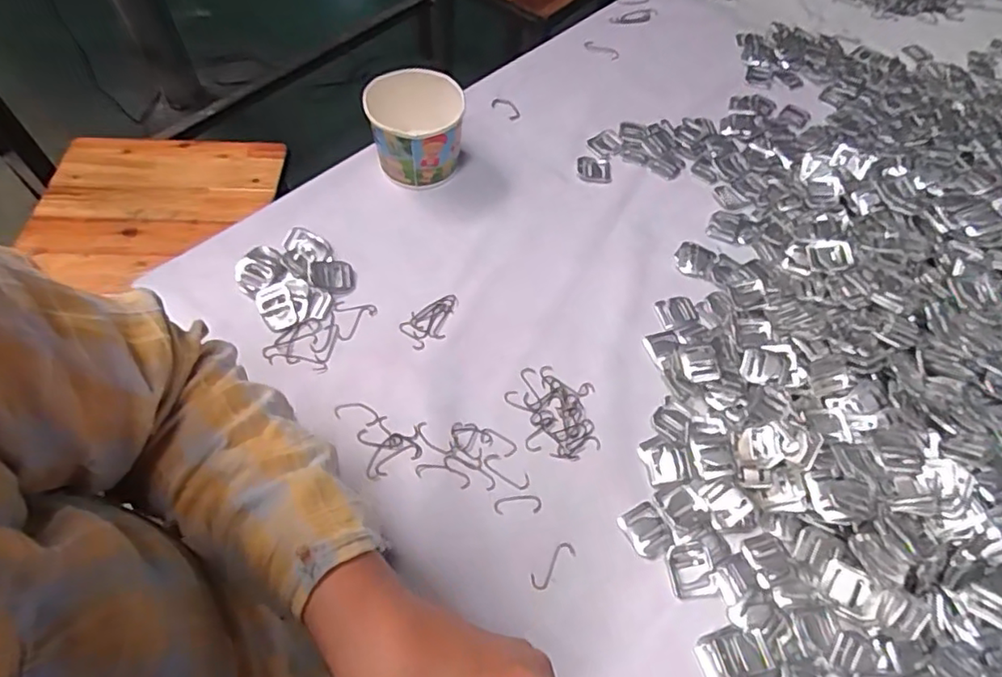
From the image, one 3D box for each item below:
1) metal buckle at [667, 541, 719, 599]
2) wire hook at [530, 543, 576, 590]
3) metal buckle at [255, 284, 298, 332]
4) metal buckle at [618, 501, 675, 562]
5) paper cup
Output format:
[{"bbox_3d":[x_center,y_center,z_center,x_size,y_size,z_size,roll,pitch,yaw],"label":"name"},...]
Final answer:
[{"bbox_3d":[0.134,0.161,0.412,0.030,0.005,0.035,-5,59,-6],"label":"metal buckle"},{"bbox_3d":[0.037,0.159,0.414,0.038,0.004,0.013,-36,67,-22],"label":"wire hook"},{"bbox_3d":[-0.191,-0.027,0.503,0.028,0.008,0.039,-20,62,-14],"label":"metal buckle"},{"bbox_3d":[0.107,0.140,0.428,0.031,0.004,0.037,-23,63,-16],"label":"metal buckle"},{"bbox_3d":[-0.083,-0.204,0.581,0.086,0.075,0.090,1,59,-2],"label":"paper cup"}]

